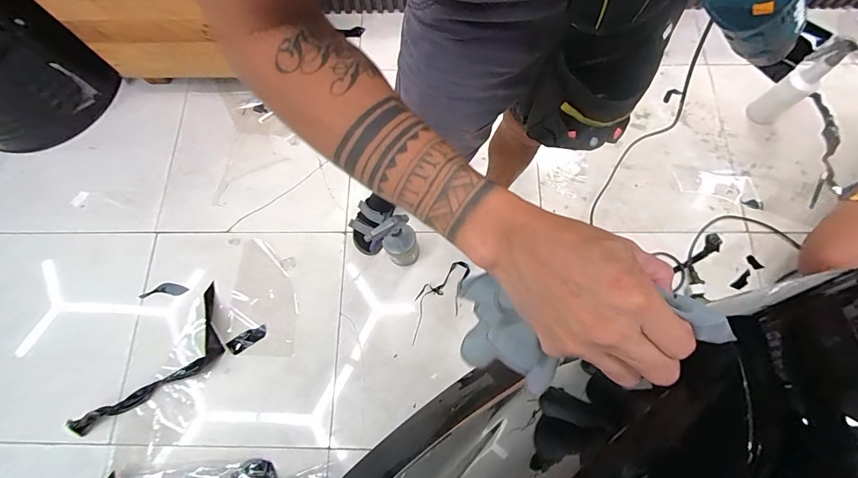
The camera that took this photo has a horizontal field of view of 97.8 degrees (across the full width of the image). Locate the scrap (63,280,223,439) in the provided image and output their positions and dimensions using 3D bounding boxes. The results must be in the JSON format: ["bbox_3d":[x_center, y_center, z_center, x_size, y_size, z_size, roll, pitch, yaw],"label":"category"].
[{"bbox_3d":[-0.736,0.367,1.025,0.182,0.030,0.485,37,76,12],"label":"scrap"}]

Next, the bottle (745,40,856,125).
[{"bbox_3d":[1.081,-0.445,1.114,0.080,0.289,0.091,-35,75,-10],"label":"bottle"}]

